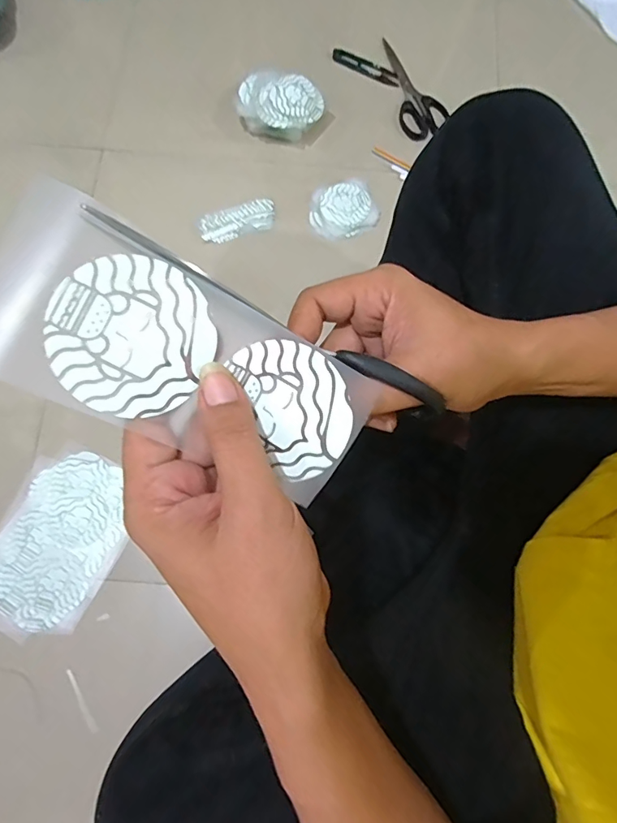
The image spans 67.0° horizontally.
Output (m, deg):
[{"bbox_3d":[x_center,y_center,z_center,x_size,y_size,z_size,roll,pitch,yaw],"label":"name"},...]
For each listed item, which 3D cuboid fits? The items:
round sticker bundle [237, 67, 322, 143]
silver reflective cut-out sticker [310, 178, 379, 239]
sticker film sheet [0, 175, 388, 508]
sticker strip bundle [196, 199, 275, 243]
[{"bbox_3d":[-0.044,-0.452,0.697,0.125,0.052,0.091,23,77,5],"label":"round sticker bundle"},{"bbox_3d":[0.048,-0.295,0.681,0.099,0.013,0.087,-26,77,-7],"label":"silver reflective cut-out sticker"},{"bbox_3d":[-0.052,-0.023,0.203,0.161,0.028,0.072,25,80,-14],"label":"sticker film sheet"},{"bbox_3d":[-0.100,-0.271,0.667,0.108,0.013,0.046,-18,76,-6],"label":"sticker strip bundle"}]

